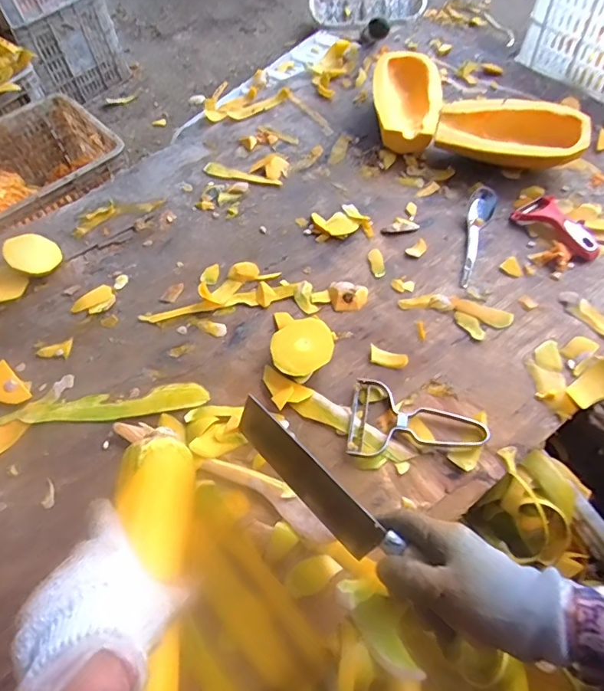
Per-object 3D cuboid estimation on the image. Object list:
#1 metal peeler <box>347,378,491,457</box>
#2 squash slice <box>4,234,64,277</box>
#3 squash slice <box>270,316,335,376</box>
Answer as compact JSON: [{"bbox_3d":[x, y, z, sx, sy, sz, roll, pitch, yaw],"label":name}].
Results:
[{"bbox_3d":[0.130,0.090,0.526,0.150,0.013,0.093,9,59,9],"label":"metal peeler"},{"bbox_3d":[-0.387,-0.131,0.680,0.072,0.009,0.060,-11,86,-40],"label":"squash slice"},{"bbox_3d":[0.001,0.003,0.581,0.074,0.026,0.081,-2,58,3],"label":"squash slice"}]

